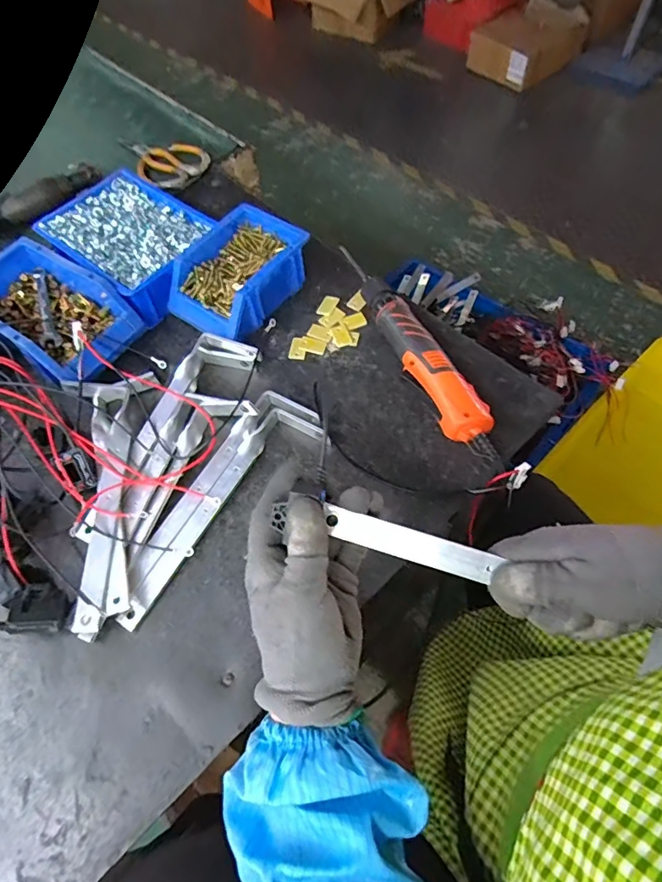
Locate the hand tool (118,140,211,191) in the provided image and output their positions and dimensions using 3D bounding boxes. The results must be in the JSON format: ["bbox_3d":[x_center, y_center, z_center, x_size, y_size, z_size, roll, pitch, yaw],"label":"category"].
[{"bbox_3d":[-0.266,-0.433,0.761,0.174,0.019,0.096,36,68,20],"label":"hand tool"}]

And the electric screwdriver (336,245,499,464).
[{"bbox_3d":[0.082,-0.107,0.548,0.048,0.041,0.323,-25,63,-11],"label":"electric screwdriver"}]

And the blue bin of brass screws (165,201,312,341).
[{"bbox_3d":[-0.112,-0.194,0.591,0.120,0.069,0.149,28,66,17],"label":"blue bin of brass screws"}]

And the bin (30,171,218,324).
[{"bbox_3d":[-0.249,-0.249,0.634,0.195,0.058,0.146,34,68,20],"label":"bin"}]

